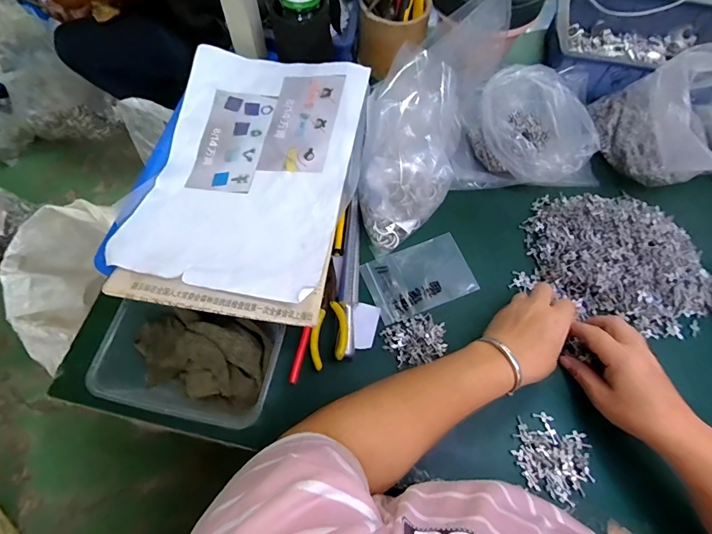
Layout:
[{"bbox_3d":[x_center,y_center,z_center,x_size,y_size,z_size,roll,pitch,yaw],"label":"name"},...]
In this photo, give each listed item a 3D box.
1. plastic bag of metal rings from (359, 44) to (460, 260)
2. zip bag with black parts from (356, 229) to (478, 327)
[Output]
[{"bbox_3d":[0.060,-0.122,0.442,0.104,0.049,0.226,11,106,4],"label":"plastic bag of metal rings"},{"bbox_3d":[0.075,0.012,0.463,0.121,0.010,0.081,-20,67,-10],"label":"zip bag with black parts"}]

